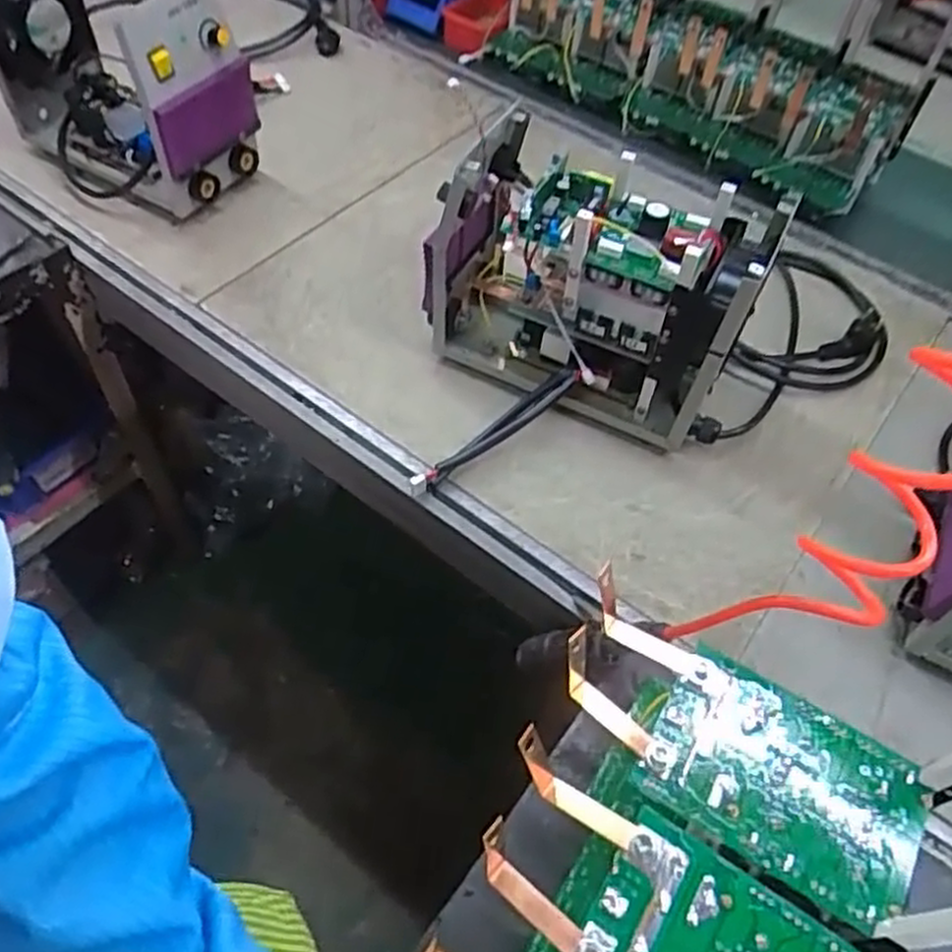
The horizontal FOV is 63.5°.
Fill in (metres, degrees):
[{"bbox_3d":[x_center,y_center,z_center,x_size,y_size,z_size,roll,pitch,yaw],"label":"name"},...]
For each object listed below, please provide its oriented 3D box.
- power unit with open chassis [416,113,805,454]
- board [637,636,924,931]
[{"bbox_3d":[0.114,-0.186,0.780,0.310,0.228,0.160,30,58,16],"label":"power unit with open chassis"},{"bbox_3d":[0.196,0.193,0.483,0.164,0.012,0.106,30,69,13],"label":"board"}]

